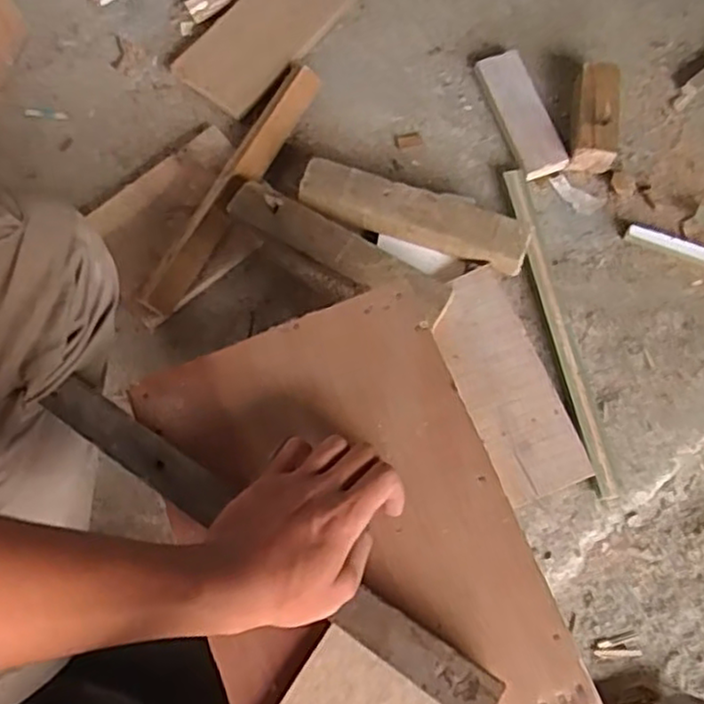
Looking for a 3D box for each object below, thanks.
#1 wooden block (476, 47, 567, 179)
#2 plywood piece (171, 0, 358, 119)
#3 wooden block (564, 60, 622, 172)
[{"bbox_3d":[0.191,-0.269,0.804,0.051,0.023,0.156,-17,76,-4],"label":"wooden block"},{"bbox_3d":[-0.096,-0.382,0.834,0.110,0.021,0.230,36,78,9],"label":"plywood piece"},{"bbox_3d":[0.269,-0.260,0.795,0.053,0.048,0.121,10,75,3],"label":"wooden block"}]

